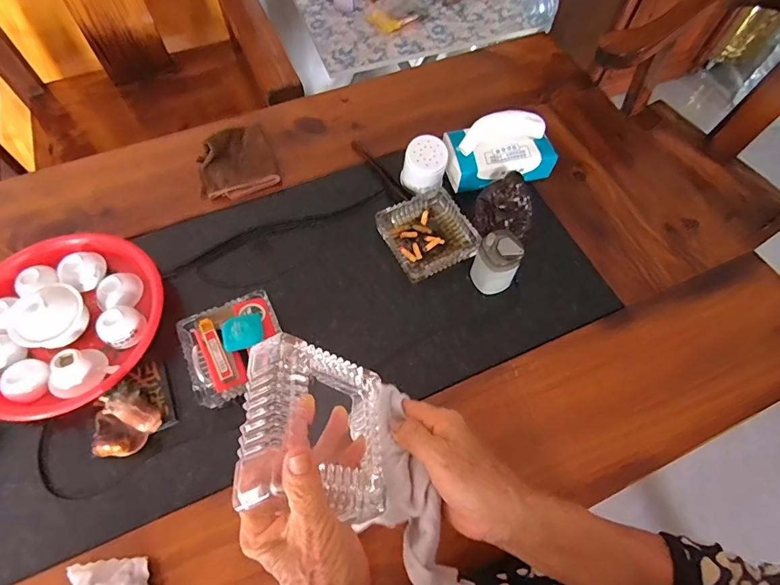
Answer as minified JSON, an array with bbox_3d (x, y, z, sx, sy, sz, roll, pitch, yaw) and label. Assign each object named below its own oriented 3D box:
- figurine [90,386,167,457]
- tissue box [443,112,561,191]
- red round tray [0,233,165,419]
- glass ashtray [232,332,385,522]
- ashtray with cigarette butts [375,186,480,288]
[{"bbox_3d":[-0.320,0.156,0.515,0.076,0.047,0.068,-33,67,-16],"label":"figurine"},{"bbox_3d":[0.172,-0.219,0.679,0.162,0.091,0.089,-6,64,-5],"label":"tissue box"},{"bbox_3d":[-0.437,0.037,0.573,0.259,0.058,0.243,-14,63,-7],"label":"red round tray"},{"bbox_3d":[-0.049,0.098,0.323,0.114,0.033,0.118,26,46,-34],"label":"glass ashtray"},{"bbox_3d":[0.055,-0.087,0.653,0.117,0.045,0.127,-27,65,-14],"label":"ashtray with cigarette butts"}]

